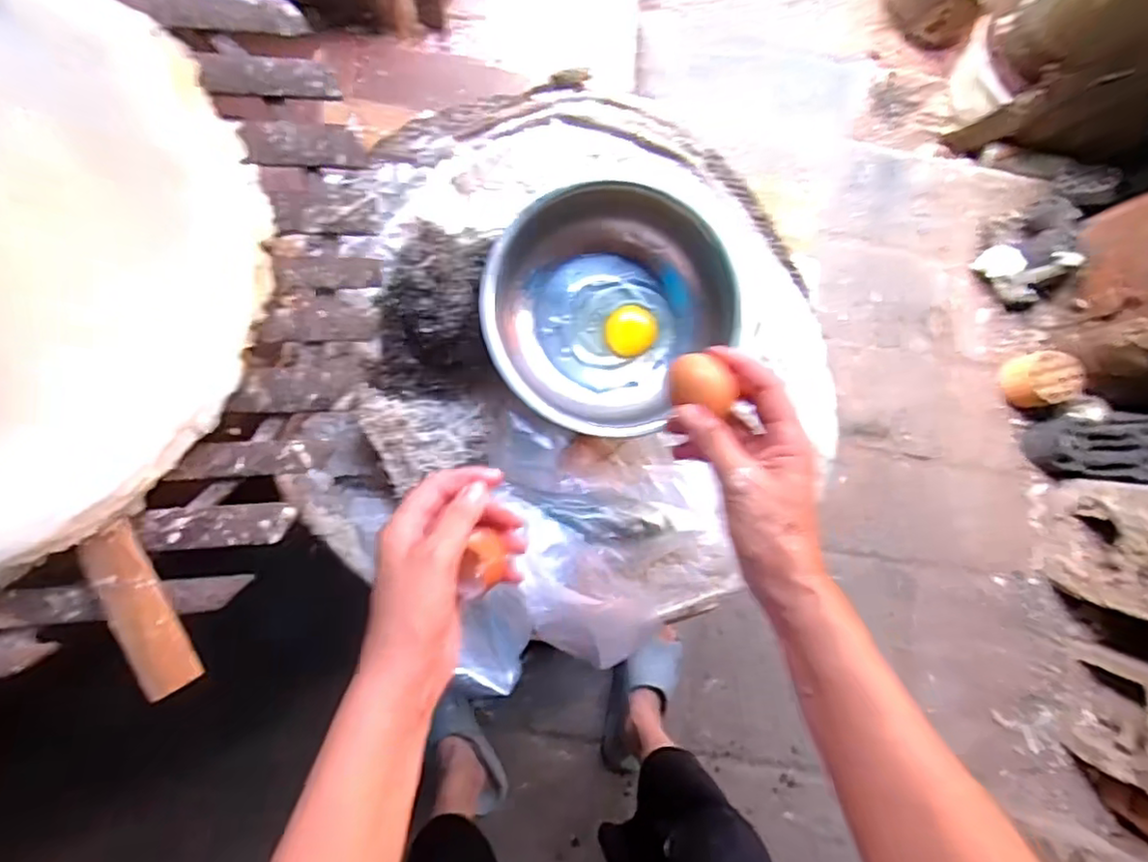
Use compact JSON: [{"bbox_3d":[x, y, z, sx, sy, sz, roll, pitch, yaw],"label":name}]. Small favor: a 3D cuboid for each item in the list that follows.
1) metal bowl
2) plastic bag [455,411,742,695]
[{"bbox_3d":[0.020,-0.093,0.526,0.179,0.084,0.180,0,88,-5],"label":"metal bowl"},{"bbox_3d":[0.021,0.099,0.509,0.201,0.094,0.202,5,88,-5],"label":"plastic bag"}]

